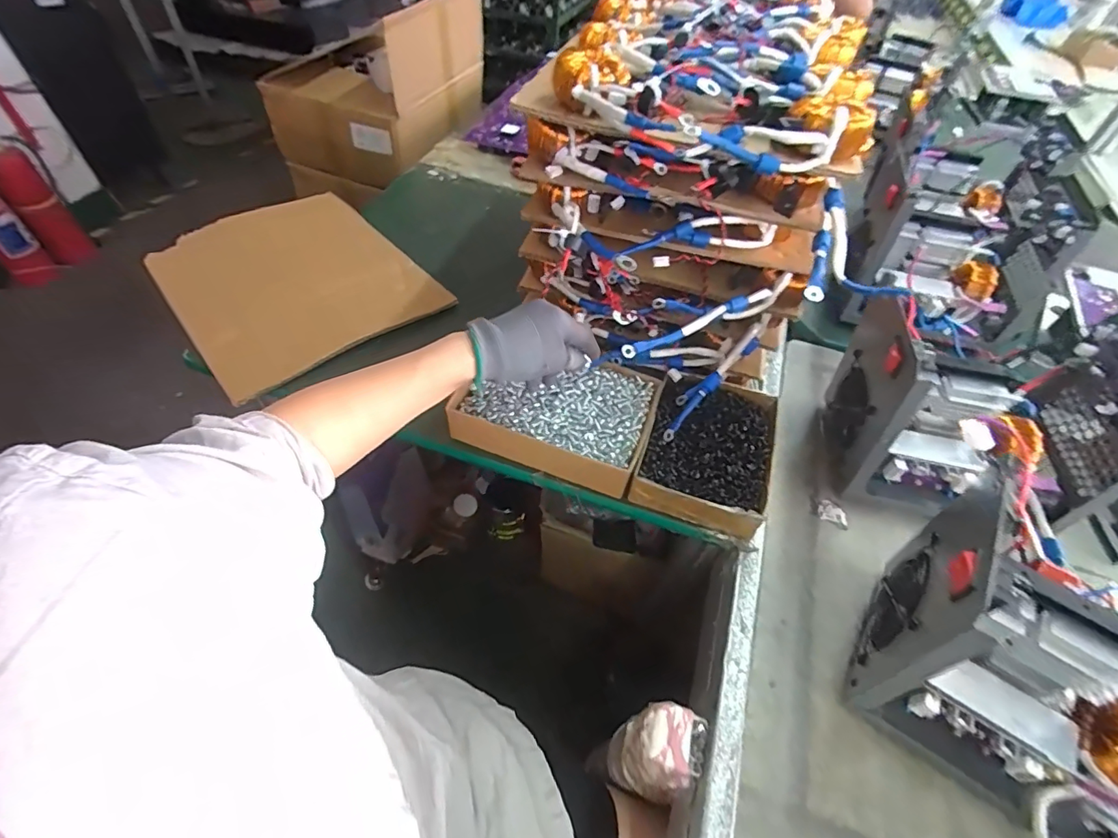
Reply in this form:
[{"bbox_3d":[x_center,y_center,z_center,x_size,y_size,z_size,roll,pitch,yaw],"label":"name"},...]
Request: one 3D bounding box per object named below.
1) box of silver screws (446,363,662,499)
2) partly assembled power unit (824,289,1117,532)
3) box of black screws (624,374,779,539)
[{"bbox_3d":[-0.004,-0.012,0.572,0.207,0.042,0.140,18,52,11],"label":"box of silver screws"},{"bbox_3d":[0.413,-0.005,0.509,0.234,0.184,0.161,15,52,9],"label":"partly assembled power unit"},{"bbox_3d":[0.162,0.031,0.553,0.132,0.049,0.174,18,52,11],"label":"box of black screws"}]

